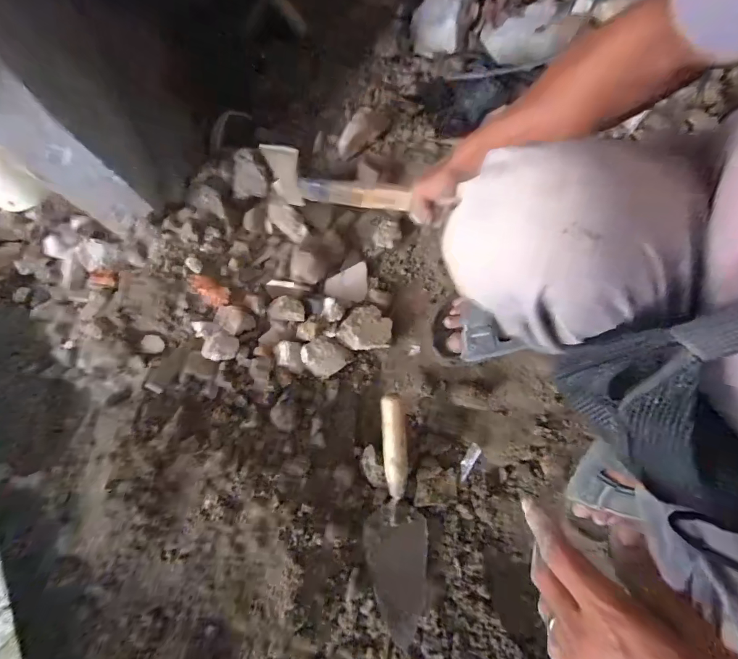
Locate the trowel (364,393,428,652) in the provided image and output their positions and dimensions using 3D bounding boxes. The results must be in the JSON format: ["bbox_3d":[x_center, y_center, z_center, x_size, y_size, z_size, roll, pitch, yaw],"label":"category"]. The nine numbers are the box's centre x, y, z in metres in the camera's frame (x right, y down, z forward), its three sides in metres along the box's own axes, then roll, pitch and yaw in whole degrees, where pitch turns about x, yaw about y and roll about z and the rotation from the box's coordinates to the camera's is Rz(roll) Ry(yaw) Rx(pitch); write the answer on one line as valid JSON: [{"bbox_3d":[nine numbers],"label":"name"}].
[{"bbox_3d":[0.037,0.248,0.541,0.083,0.052,0.309,-2,91,-2],"label":"trowel"}]

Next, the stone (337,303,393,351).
[{"bbox_3d":[-0.002,0.002,0.618,0.073,0.031,0.073,0,77,0],"label":"stone"}]

